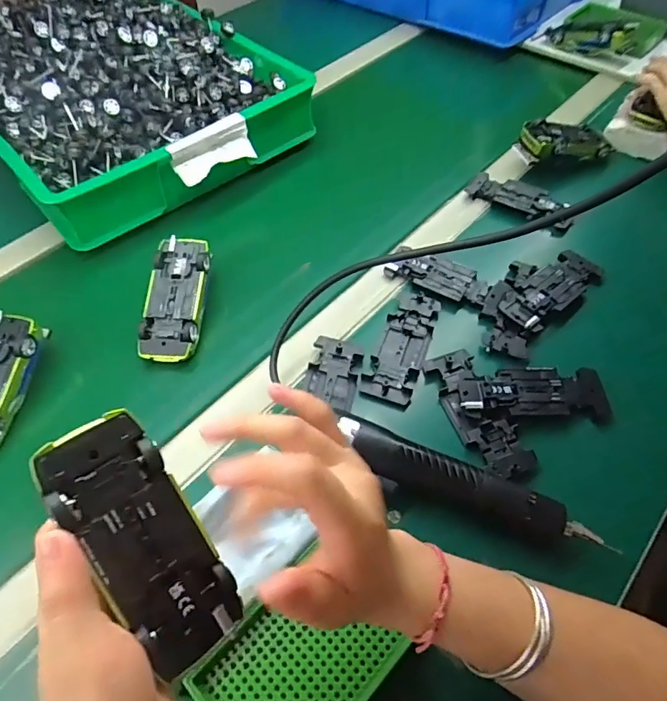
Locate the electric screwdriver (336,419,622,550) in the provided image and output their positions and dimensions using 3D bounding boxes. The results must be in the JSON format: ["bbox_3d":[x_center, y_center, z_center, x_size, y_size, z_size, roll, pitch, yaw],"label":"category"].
[{"bbox_3d":[0.099,0.102,0.377,0.194,0.039,0.030,17,55,15],"label":"electric screwdriver"}]

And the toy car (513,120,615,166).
[{"bbox_3d":[0.295,-0.268,0.644,0.127,0.036,0.057,-9,51,-23],"label":"toy car"}]

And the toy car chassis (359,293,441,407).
[{"bbox_3d":[0.067,-0.005,0.485,0.046,0.018,0.123,16,54,14],"label":"toy car chassis"}]

